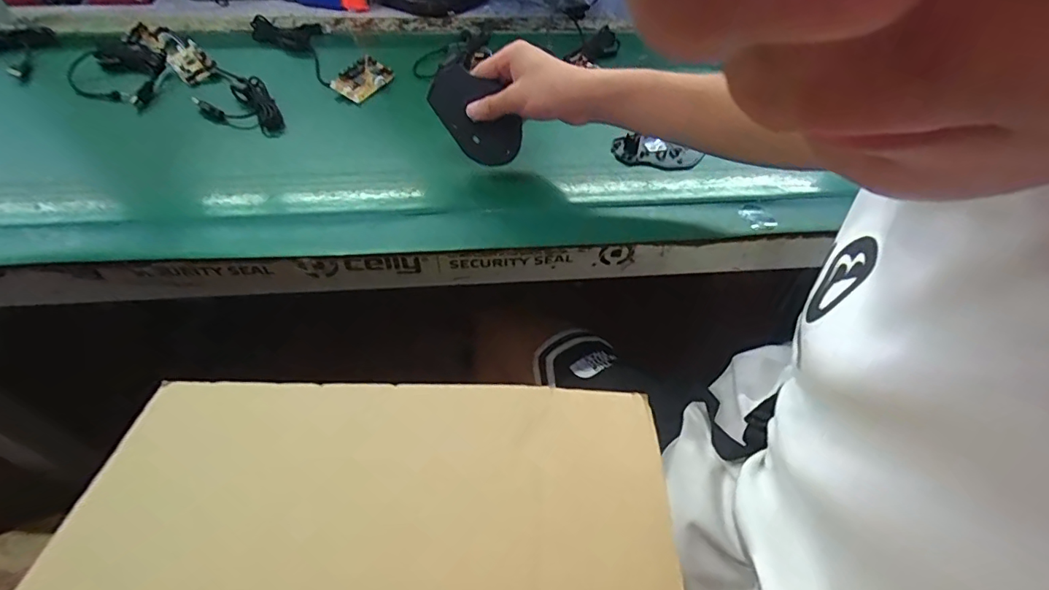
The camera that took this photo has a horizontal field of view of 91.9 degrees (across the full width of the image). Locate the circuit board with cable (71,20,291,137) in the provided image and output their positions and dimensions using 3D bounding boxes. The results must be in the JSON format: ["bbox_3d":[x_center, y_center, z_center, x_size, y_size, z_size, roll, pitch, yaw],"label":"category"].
[{"bbox_3d":[-0.442,-0.258,0.633,0.328,0.036,0.144,34,56,25],"label":"circuit board with cable"}]

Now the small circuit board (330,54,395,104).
[{"bbox_3d":[-0.208,-0.278,0.652,0.048,0.007,0.078,32,58,0],"label":"small circuit board"}]

